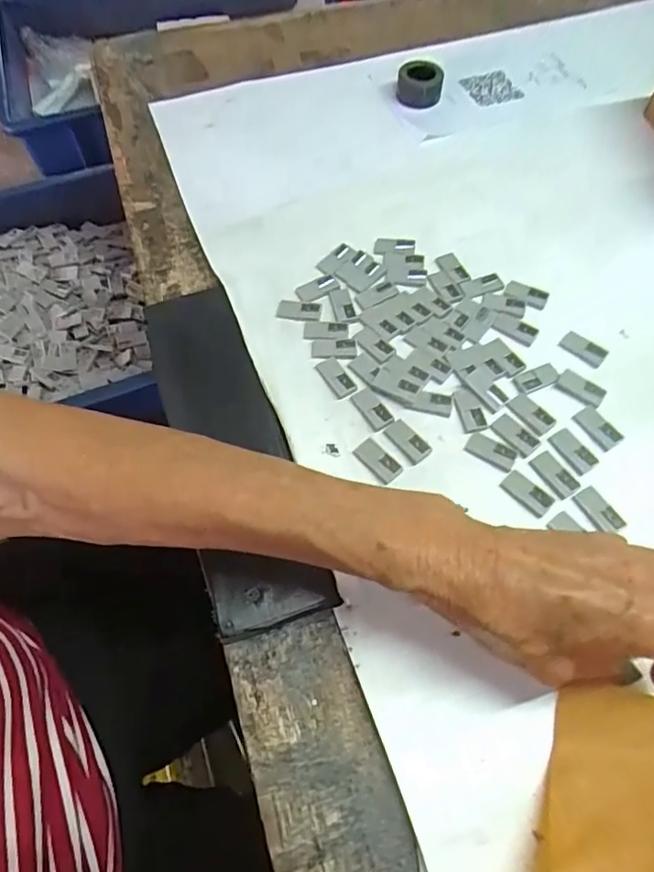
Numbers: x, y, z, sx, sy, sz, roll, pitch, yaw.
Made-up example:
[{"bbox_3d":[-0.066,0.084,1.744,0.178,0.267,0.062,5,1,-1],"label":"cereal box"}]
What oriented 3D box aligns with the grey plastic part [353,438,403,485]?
[{"bbox_3d":[0.028,0.014,0.313,0.015,0.004,0.028,-38,68,-16],"label":"grey plastic part"}]

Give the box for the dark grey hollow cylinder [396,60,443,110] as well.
[{"bbox_3d":[0.079,-0.300,0.469,0.038,0.022,0.036,8,63,6],"label":"dark grey hollow cylinder"}]

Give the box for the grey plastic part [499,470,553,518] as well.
[{"bbox_3d":[0.110,0.031,0.304,0.013,0.004,0.028,-41,69,-18],"label":"grey plastic part"}]

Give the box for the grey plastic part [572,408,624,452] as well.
[{"bbox_3d":[0.160,-0.004,0.325,0.015,0.004,0.027,-33,67,-15],"label":"grey plastic part"}]

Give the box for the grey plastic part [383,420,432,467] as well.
[{"bbox_3d":[0.046,0.003,0.318,0.015,0.004,0.028,-35,67,-15],"label":"grey plastic part"}]

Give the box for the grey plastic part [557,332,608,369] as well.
[{"bbox_3d":[0.163,-0.056,0.351,0.028,0.004,0.017,37,69,18],"label":"grey plastic part"}]

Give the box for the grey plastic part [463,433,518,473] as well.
[{"bbox_3d":[0.094,0.008,0.316,0.028,0.004,0.014,26,66,14],"label":"grey plastic part"}]

